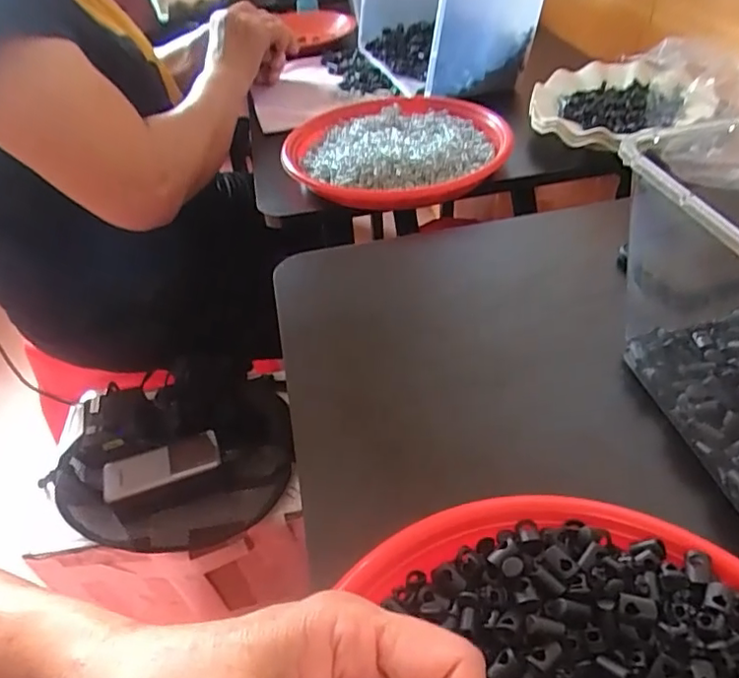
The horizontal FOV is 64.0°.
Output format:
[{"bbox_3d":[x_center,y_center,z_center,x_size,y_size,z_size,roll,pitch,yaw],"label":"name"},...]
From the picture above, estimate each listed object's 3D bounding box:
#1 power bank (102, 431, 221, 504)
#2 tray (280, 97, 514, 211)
[{"bbox_3d":[-0.235,0.139,0.663,0.127,0.010,0.050,-17,43,-12],"label":"power bank"},{"bbox_3d":[0.027,-0.211,0.649,0.240,0.033,0.241,-14,42,-9],"label":"tray"}]

